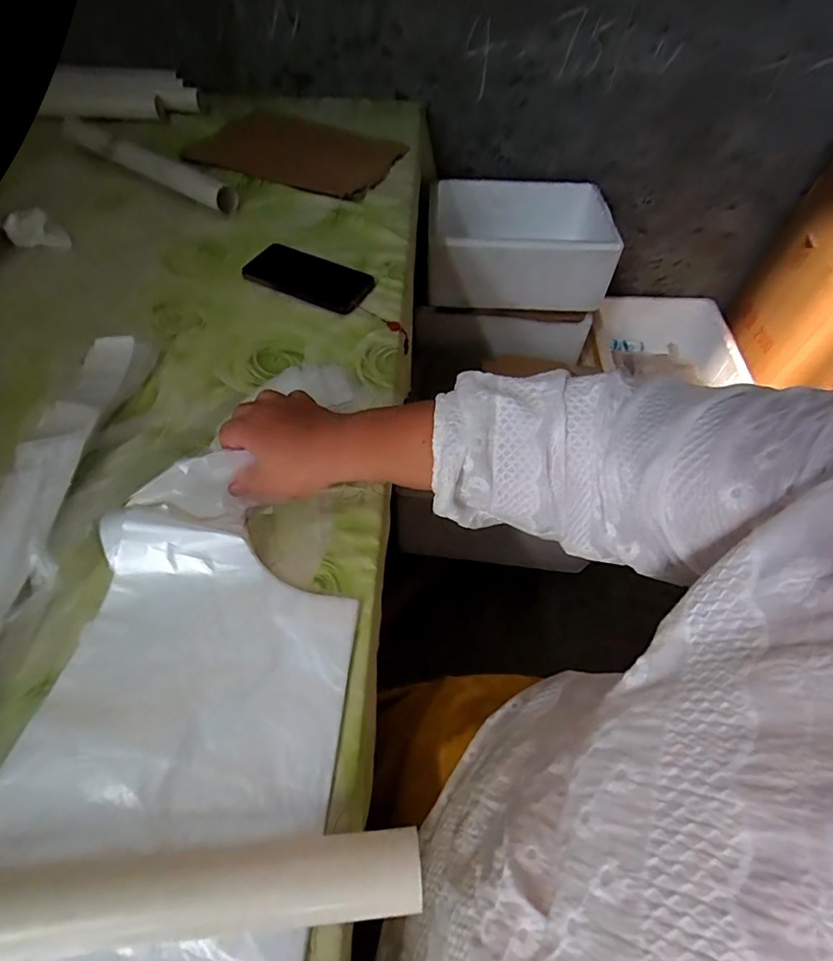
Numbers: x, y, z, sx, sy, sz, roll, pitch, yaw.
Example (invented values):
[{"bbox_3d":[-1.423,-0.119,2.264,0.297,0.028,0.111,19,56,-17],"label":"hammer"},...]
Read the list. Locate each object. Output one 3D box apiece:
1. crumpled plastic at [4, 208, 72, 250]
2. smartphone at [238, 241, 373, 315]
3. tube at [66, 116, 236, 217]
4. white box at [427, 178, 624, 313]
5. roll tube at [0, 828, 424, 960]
[{"bbox_3d":[-0.513,-0.335,0.631,0.060,0.029,0.066,-37,66,-23],"label":"crumpled plastic"},{"bbox_3d":[-0.140,-0.265,0.609,0.165,0.015,0.076,25,60,14],"label":"smartphone"},{"bbox_3d":[-0.420,-0.489,0.717,0.370,0.047,0.046,32,61,17],"label":"tube"},{"bbox_3d":[0.219,-0.504,1.018,0.380,0.153,0.245,3,57,0],"label":"white box"},{"bbox_3d":[-0.178,0.239,0.265,0.360,0.035,0.041,-3,57,-4],"label":"roll tube"}]

